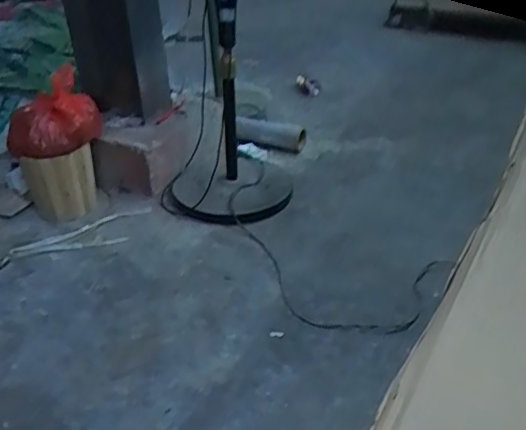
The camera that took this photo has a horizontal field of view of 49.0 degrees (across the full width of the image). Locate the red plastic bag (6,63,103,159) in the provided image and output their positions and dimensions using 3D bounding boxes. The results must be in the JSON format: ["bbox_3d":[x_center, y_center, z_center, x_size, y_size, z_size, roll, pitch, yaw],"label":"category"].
[{"bbox_3d":[-0.664,-0.318,1.797,0.284,0.219,0.278,-16,34,-19],"label":"red plastic bag"}]

